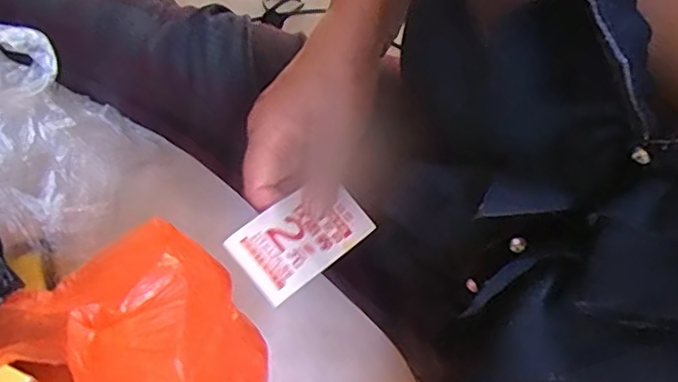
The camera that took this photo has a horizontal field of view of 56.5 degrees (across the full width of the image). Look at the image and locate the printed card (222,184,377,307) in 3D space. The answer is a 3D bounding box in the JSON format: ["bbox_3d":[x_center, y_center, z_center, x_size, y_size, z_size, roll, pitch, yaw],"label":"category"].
[{"bbox_3d":[-0.023,0.028,0.388,0.084,0.010,0.049,-35,85,-34],"label":"printed card"}]

